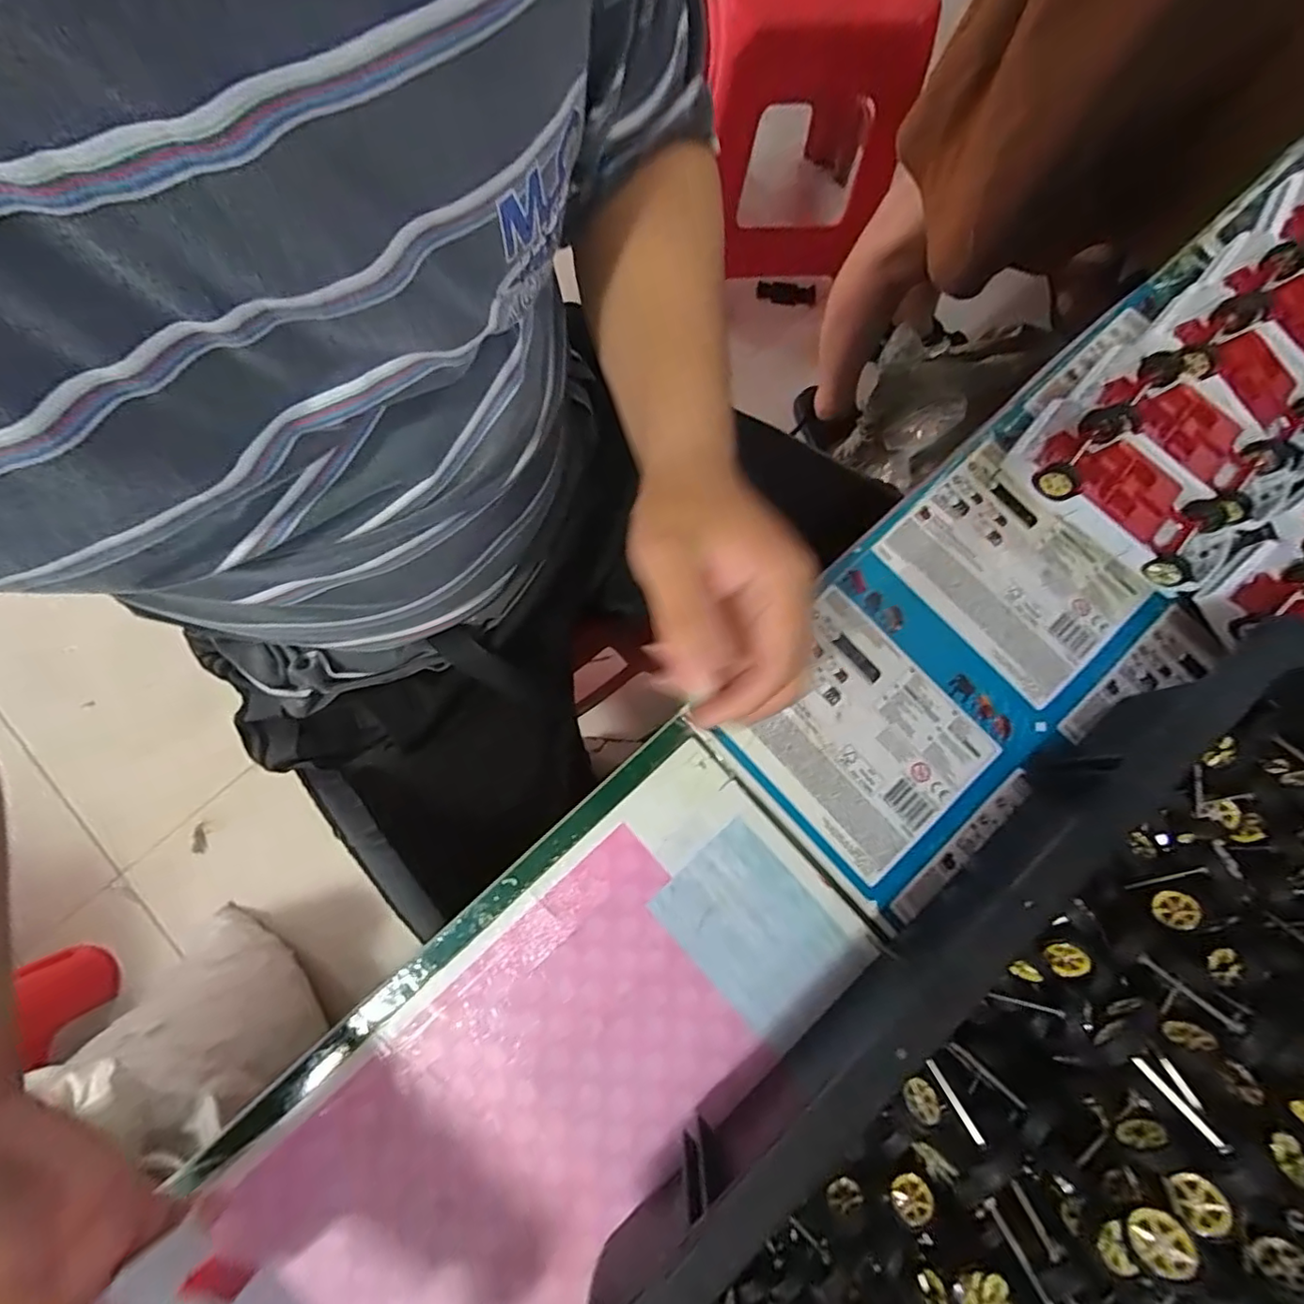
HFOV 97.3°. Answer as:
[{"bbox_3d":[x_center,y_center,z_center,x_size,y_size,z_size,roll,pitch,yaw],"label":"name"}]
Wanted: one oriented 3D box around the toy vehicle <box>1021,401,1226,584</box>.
[{"bbox_3d":[0.269,-0.088,0.333,0.129,0.037,0.056,37,80,6],"label":"toy vehicle"}]

